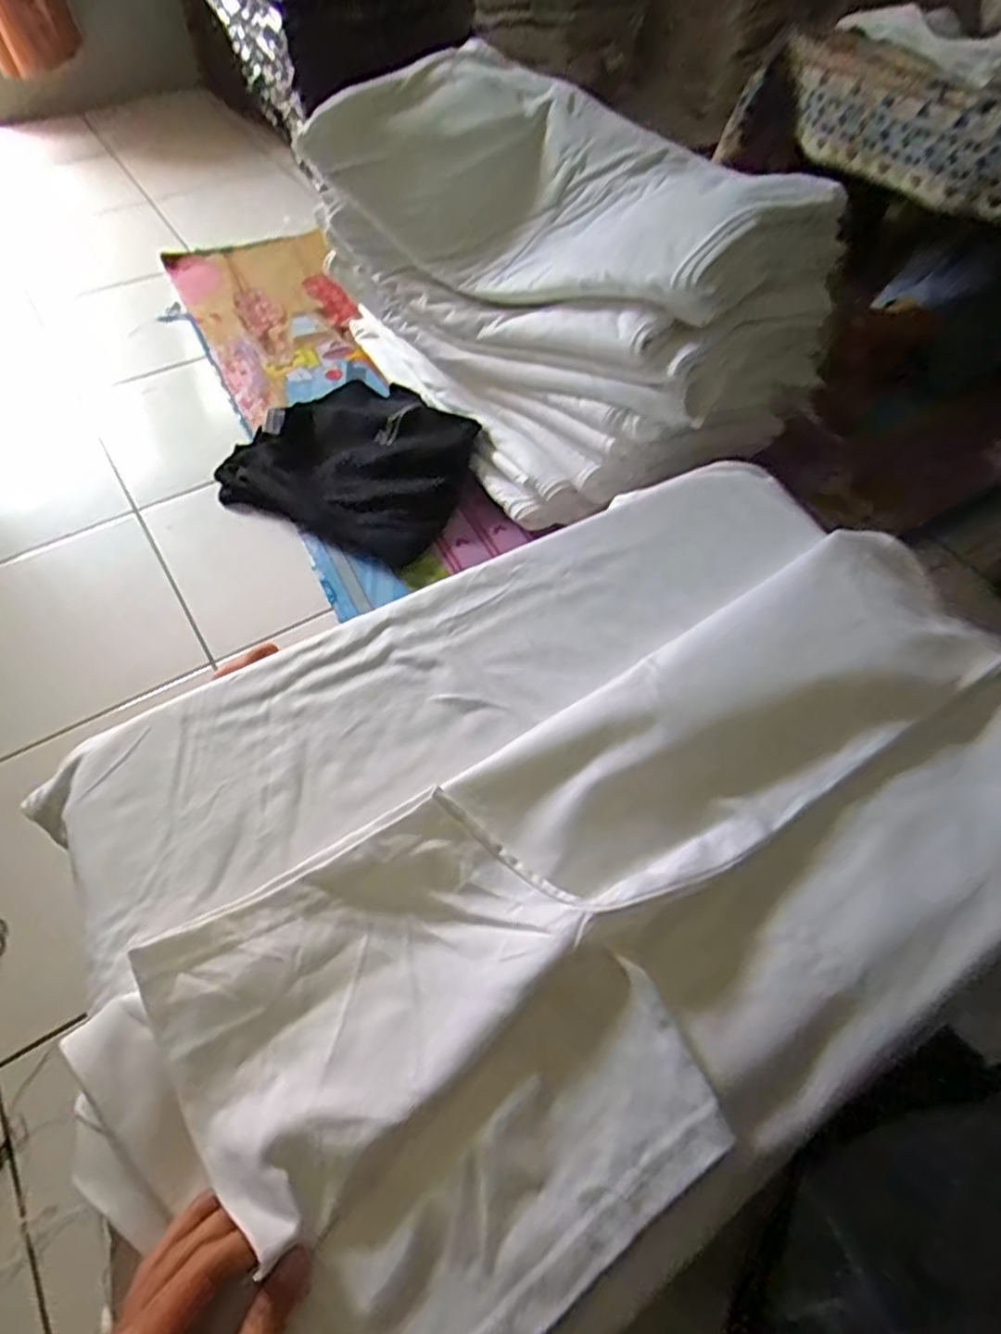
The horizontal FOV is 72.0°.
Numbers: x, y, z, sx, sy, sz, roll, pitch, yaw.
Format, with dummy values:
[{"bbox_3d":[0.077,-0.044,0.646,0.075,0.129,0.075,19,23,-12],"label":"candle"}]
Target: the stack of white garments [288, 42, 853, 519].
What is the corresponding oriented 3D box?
[{"bbox_3d":[0.082,-0.510,0.938,0.445,0.336,0.606,-37,65,-22],"label":"stack of white garments"}]

